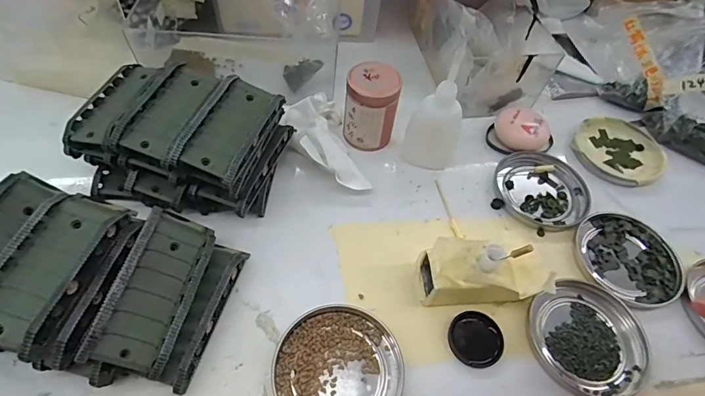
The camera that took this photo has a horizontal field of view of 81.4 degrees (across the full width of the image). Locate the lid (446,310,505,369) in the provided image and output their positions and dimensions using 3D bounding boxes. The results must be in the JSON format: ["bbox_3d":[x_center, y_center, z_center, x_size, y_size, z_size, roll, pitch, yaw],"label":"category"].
[{"bbox_3d":[0.083,0.095,0.276,0.034,0.006,0.035,2,55,-3],"label":"lid"}]

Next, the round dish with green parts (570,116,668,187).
[{"bbox_3d":[0.250,-0.046,0.388,0.079,0.014,0.077,2,55,-3],"label":"round dish with green parts"}]

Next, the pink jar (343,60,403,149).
[{"bbox_3d":[0.015,-0.077,0.352,0.043,0.064,0.039,4,55,-2],"label":"pink jar"}]

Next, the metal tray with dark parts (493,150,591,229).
[{"bbox_3d":[0.162,-0.008,0.352,0.077,0.009,0.074,-5,56,-8],"label":"metal tray with dark parts"}]

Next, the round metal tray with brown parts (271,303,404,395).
[{"bbox_3d":[-0.009,0.108,0.258,0.078,0.007,0.078,2,55,-3],"label":"round metal tray with brown parts"}]

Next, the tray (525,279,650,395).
[{"bbox_3d":[0.161,0.096,0.281,0.075,0.009,0.076,-22,60,-19],"label":"tray"}]

